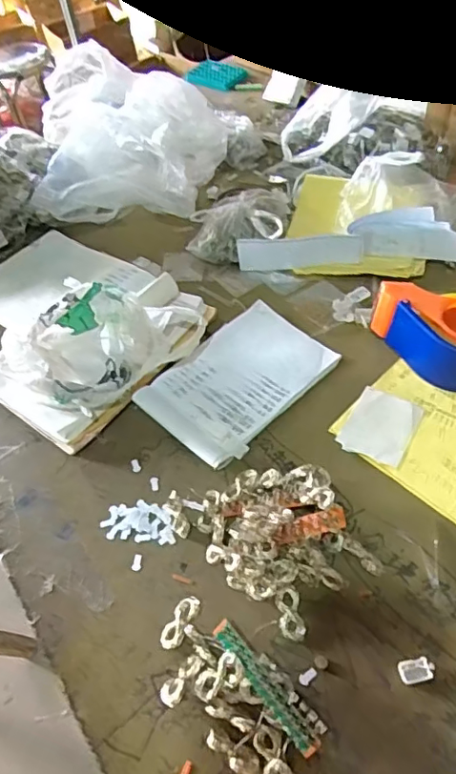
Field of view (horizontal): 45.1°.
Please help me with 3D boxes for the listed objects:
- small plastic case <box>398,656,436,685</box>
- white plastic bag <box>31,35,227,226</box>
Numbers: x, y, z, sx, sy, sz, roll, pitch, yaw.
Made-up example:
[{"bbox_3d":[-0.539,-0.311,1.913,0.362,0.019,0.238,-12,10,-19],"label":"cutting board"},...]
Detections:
[{"bbox_3d":[0.176,0.265,0.513,0.031,0.010,0.020,-12,53,-4],"label":"small plastic case"},{"bbox_3d":[-0.169,-0.465,0.996,0.318,0.155,0.375,-4,53,2],"label":"white plastic bag"}]

